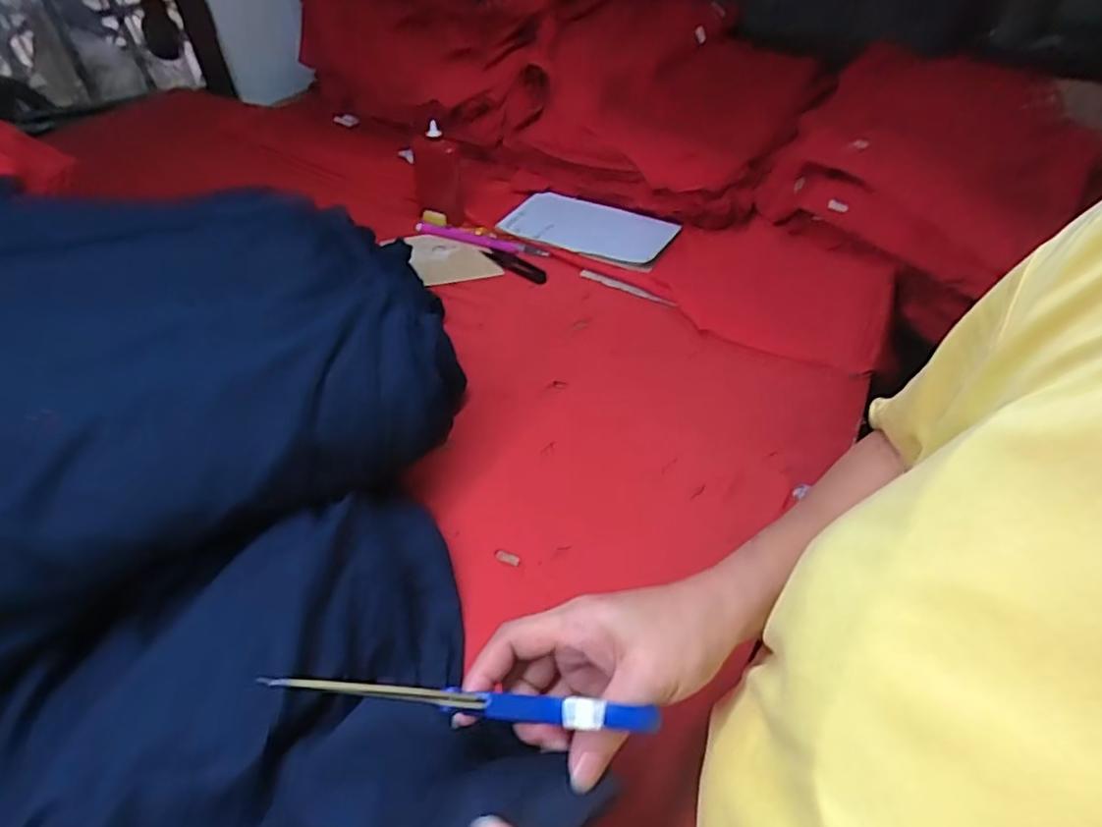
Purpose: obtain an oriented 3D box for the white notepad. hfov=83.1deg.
[{"bbox_3d":[0.053,-0.237,0.778,0.200,0.019,0.136,20,49,16],"label":"white notepad"}]

